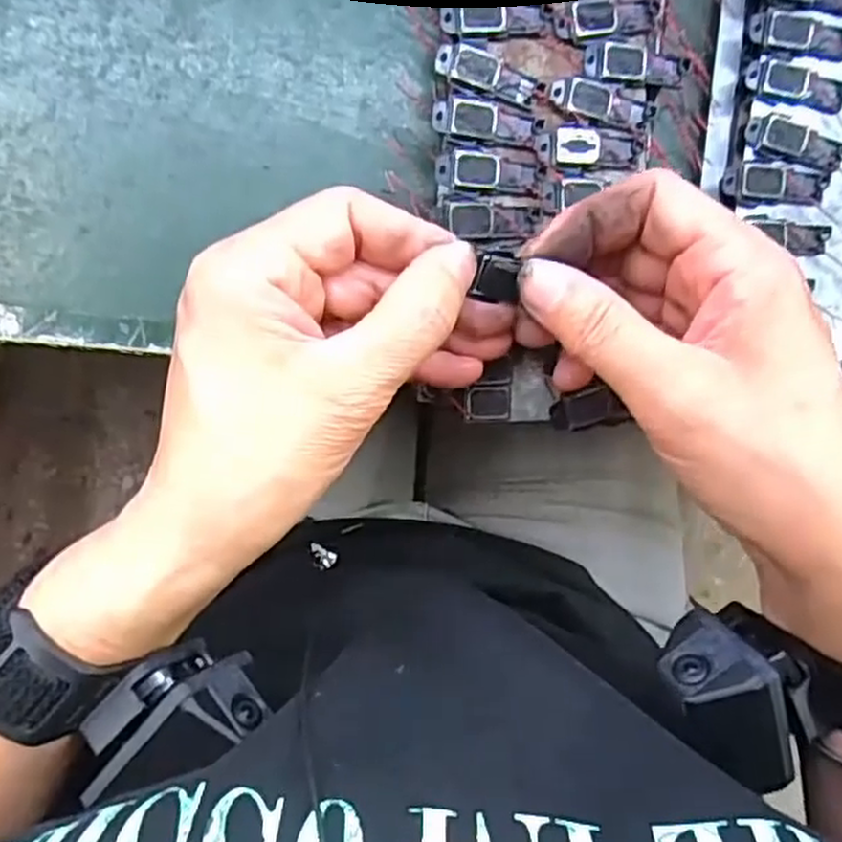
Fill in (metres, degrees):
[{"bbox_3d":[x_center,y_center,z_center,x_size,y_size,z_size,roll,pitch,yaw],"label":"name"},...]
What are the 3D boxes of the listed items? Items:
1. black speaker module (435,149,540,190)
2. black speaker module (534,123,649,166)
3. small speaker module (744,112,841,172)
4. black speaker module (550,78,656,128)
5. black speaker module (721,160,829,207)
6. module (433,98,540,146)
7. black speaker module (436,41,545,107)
[{"bbox_3d":[0.024,-0.091,0.275,0.037,0.004,0.014,-3,93,-8],"label":"black speaker module"},{"bbox_3d":[0.063,-0.100,0.279,0.041,0.004,0.014,-2,93,-8],"label":"black speaker module"},{"bbox_3d":[0.144,-0.107,0.293,0.038,0.008,0.018,13,91,-9],"label":"small speaker module"},{"bbox_3d":[0.067,-0.117,0.280,0.040,0.004,0.013,11,92,-13],"label":"black speaker module"},{"bbox_3d":[0.137,-0.092,0.295,0.037,0.009,0.016,-3,93,-8],"label":"black speaker module"},{"bbox_3d":[0.024,-0.108,0.274,0.039,0.004,0.014,5,97,-11],"label":"module"},{"bbox_3d":[0.025,-0.123,0.273,0.039,0.004,0.014,17,88,-13],"label":"black speaker module"}]

